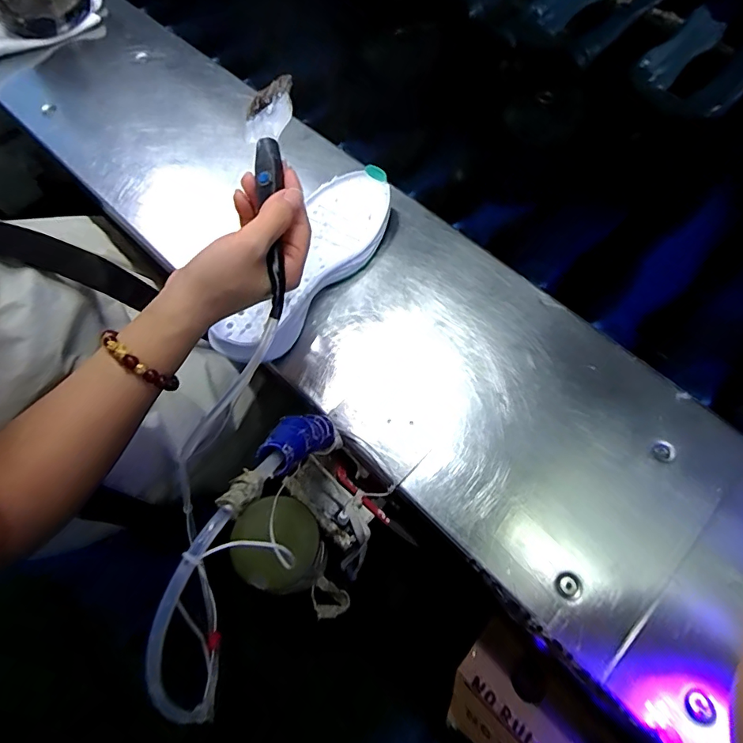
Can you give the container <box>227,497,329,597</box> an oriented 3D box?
[{"bbox_3d":[-0.077,0.151,0.399,0.070,0.076,0.072,-1,65,2],"label":"container"}]

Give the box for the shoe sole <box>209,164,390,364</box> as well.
[{"bbox_3d":[-0.056,-0.101,0.440,0.081,0.048,0.236,23,68,13],"label":"shoe sole"}]

